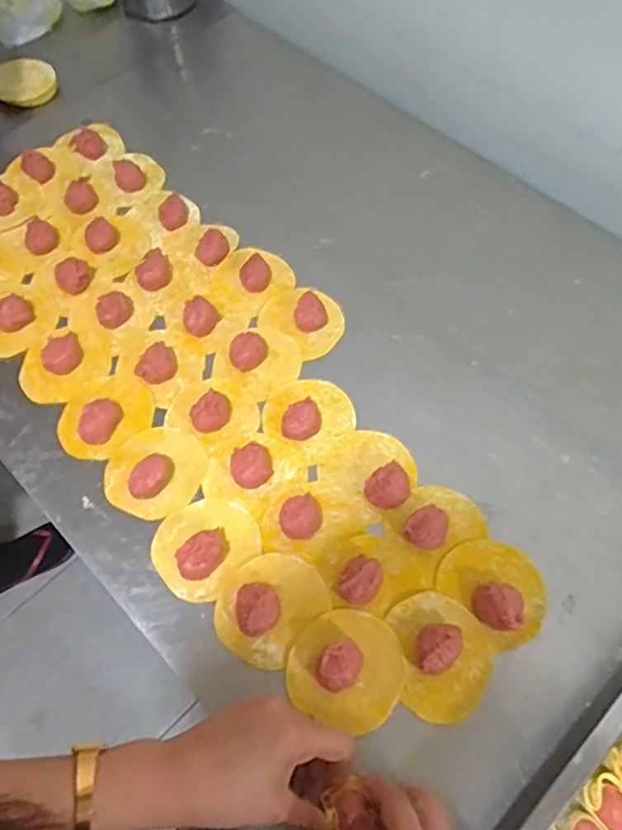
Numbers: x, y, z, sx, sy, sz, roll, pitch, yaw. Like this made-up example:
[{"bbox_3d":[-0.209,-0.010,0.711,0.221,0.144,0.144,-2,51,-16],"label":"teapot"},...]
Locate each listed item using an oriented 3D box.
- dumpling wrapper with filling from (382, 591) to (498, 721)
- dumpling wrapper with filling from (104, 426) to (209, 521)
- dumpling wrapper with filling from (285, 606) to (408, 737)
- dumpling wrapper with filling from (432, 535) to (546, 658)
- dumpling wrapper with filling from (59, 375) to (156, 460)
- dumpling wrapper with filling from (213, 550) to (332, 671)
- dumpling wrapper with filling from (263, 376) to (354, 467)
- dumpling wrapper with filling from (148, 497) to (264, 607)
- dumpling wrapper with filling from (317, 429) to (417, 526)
[{"bbox_3d":[0.096,0.172,0.444,0.072,0.024,0.085,-19,64,-9],"label":"dumpling wrapper with filling"},{"bbox_3d":[-0.134,0.044,0.520,0.083,0.019,0.083,0,63,0],"label":"dumpling wrapper with filling"},{"bbox_3d":[0.028,0.182,0.442,0.080,0.025,0.081,0,63,0],"label":"dumpling wrapper with filling"},{"bbox_3d":[0.145,0.131,0.466,0.072,0.026,0.082,-29,66,-14],"label":"dumpling wrapper with filling"},{"bbox_3d":[-0.188,-0.003,0.549,0.086,0.019,0.071,-37,69,-17],"label":"dumpling wrapper with filling"},{"bbox_3d":[-0.032,0.142,0.461,0.070,0.024,0.085,36,69,17],"label":"dumpling wrapper with filling"},{"bbox_3d":[-0.002,-0.004,0.544,0.073,0.021,0.073,-37,69,-17],"label":"dumpling wrapper with filling"},{"bbox_3d":[-0.087,0.102,0.489,0.074,0.021,0.082,39,70,18],"label":"dumpling wrapper with filling"},{"bbox_3d":[0.050,0.044,0.515,0.078,0.021,0.070,39,70,18],"label":"dumpling wrapper with filling"}]

